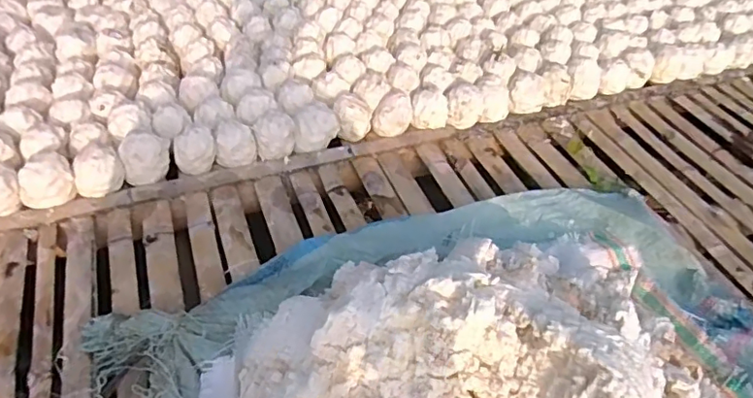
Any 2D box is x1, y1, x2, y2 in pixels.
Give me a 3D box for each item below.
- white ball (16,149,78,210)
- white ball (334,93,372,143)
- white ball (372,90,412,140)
[{"bbox_3d":[-0.587,-0.030,0.968,0.085,0.077,0.094,37,54,28],"label":"white ball"},{"bbox_3d":[-0.050,-0.172,1.172,0.075,0.093,0.075,3,46,-3],"label":"white ball"},{"bbox_3d":[0.033,-0.181,1.200,0.085,0.077,0.086,3,46,-3],"label":"white ball"}]

